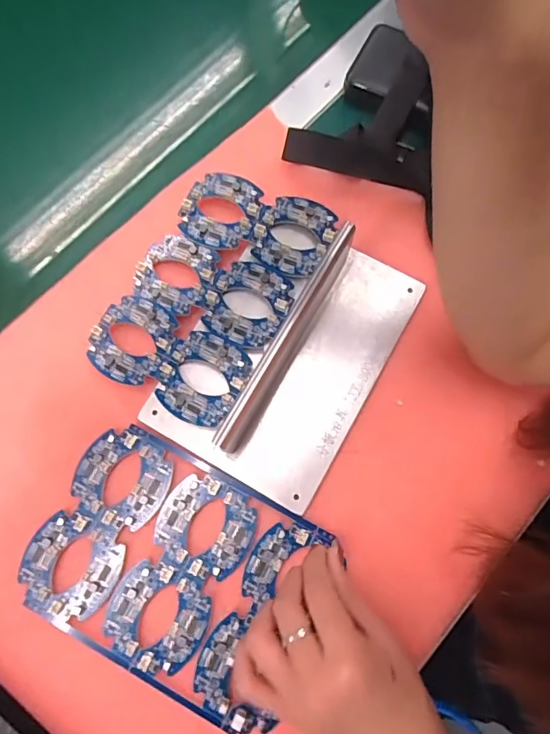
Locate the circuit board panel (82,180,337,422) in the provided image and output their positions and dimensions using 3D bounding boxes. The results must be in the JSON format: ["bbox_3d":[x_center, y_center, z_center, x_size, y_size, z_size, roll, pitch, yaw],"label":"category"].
[{"bbox_3d":[-0.050,-0.063,0.362,0.124,0.007,0.194,27,78,12],"label":"circuit board panel"}]

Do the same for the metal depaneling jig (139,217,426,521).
[{"bbox_3d":[0.011,-0.020,0.333,0.135,0.053,0.204,29,79,7],"label":"metal depaneling jig"}]

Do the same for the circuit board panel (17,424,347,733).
[{"bbox_3d":[-0.072,0.138,0.324,0.184,0.006,0.139,27,77,6],"label":"circuit board panel"}]

